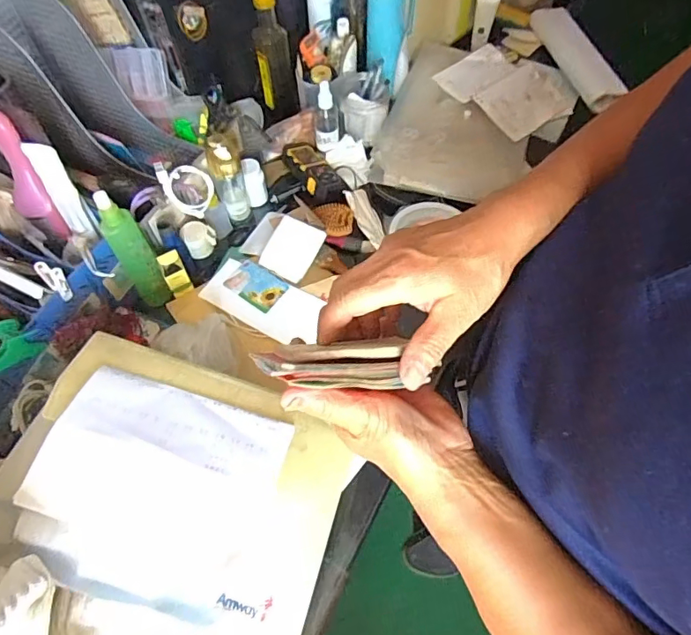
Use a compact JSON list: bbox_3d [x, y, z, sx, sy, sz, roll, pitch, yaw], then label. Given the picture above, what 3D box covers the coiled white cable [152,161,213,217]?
[{"bbox_3d":[-0.221,-0.186,0.695,0.013,0.085,0.071,3,33,46],"label":"coiled white cable"}]

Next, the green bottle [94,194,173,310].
[{"bbox_3d":[-0.277,-0.084,0.644,0.042,0.185,0.035,-21,62,-10],"label":"green bottle"}]

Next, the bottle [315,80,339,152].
[{"bbox_3d":[-0.032,-0.330,0.803,0.040,0.106,0.037,-3,60,0],"label":"bottle"}]

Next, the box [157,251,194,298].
[{"bbox_3d":[-0.239,-0.061,0.690,0.033,0.074,0.019,-31,64,-15],"label":"box"}]

